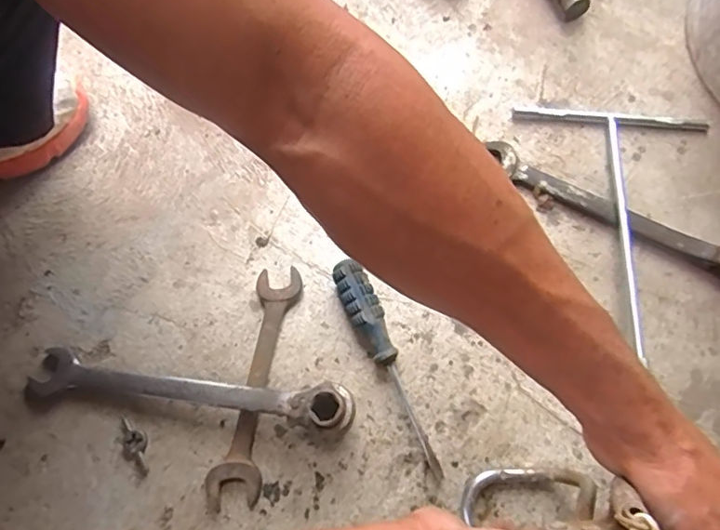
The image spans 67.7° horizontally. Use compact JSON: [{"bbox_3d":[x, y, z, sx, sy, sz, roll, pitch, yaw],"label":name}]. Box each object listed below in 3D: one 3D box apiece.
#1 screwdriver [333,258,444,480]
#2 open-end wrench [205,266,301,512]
[{"bbox_3d":[0.024,0.083,0.446,0.027,0.026,0.187,-23,76,-8],"label":"screwdriver"},{"bbox_3d":[-0.088,0.098,0.450,0.041,0.012,0.195,9,73,1],"label":"open-end wrench"}]

